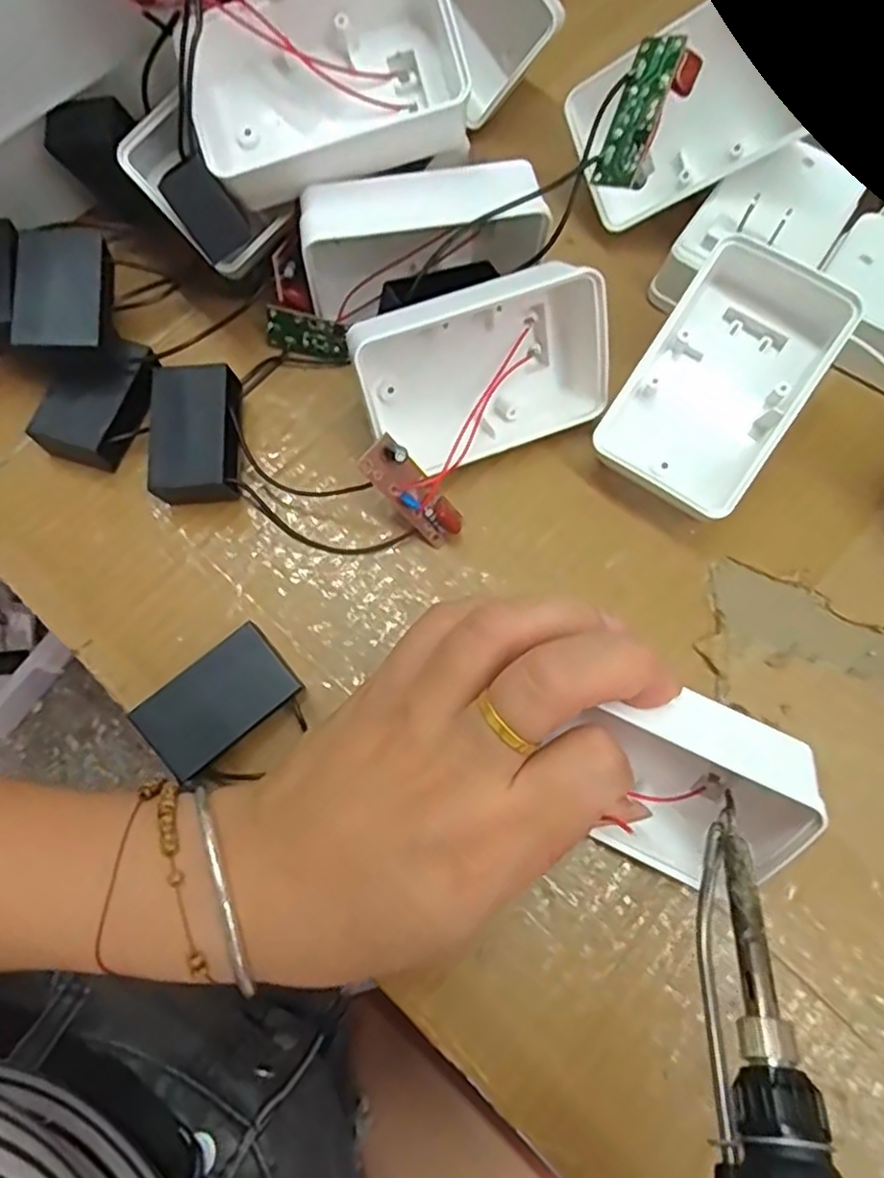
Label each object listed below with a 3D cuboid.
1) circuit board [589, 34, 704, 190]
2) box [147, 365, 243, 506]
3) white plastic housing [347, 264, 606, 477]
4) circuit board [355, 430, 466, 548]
[{"bbox_3d":[0.065,-0.152,0.217,0.021,0.006,0.043,25,110,7],"label":"circuit board"},{"bbox_3d":[-0.090,-0.055,0.252,0.031,0.023,0.049,-4,73,-2],"label":"box"},{"bbox_3d":[0.014,-0.079,0.247,0.087,0.056,0.030,-24,36,-9],"label":"white plastic housing"},{"bbox_3d":[-0.009,-0.034,0.238,0.015,0.014,0.044,-50,117,-13],"label":"circuit board"}]

